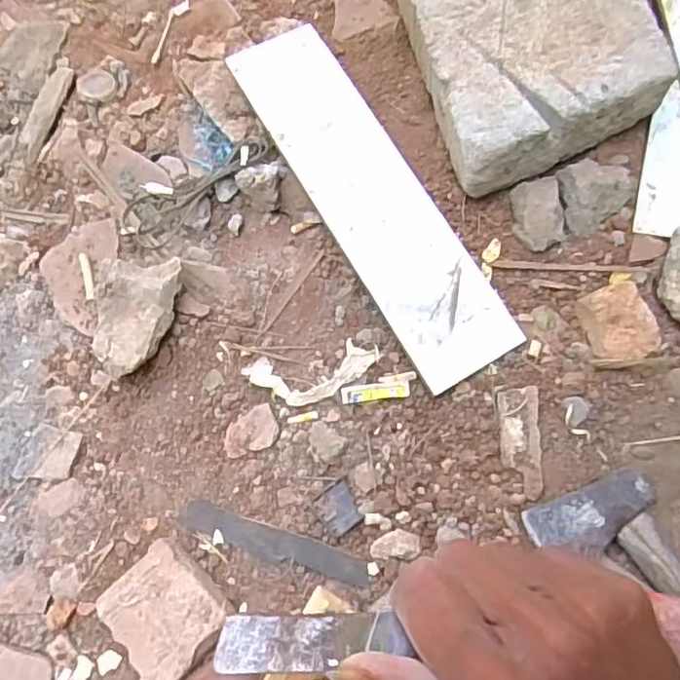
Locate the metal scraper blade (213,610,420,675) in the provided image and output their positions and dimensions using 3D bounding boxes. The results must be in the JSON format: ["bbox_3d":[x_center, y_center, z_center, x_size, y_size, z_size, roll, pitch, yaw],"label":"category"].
[{"bbox_3d":[-0.009,0.098,0.198,0.062,0.004,0.017,9,51,-23],"label":"metal scraper blade"}]

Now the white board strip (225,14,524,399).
[{"bbox_3d":[0.024,-0.135,0.576,0.094,0.006,0.382,-29,79,-10],"label":"white board strip"}]

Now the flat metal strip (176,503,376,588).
[{"bbox_3d":[-0.055,0.170,0.513,0.163,0.006,0.025,17,73,9],"label":"flat metal strip"}]

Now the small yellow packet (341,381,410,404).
[{"bbox_3d":[0.032,0.046,0.545,0.060,0.004,0.016,-8,73,2],"label":"small yellow packet"}]

